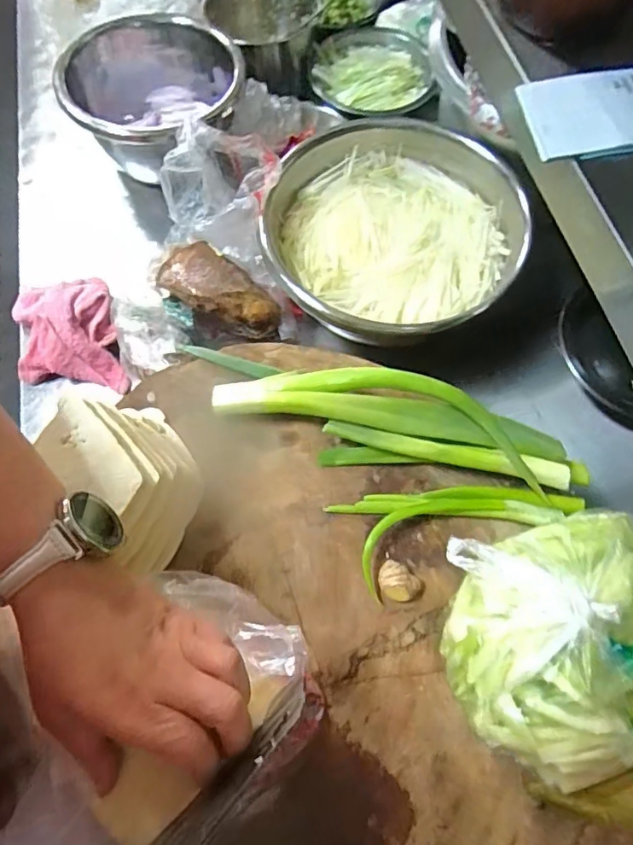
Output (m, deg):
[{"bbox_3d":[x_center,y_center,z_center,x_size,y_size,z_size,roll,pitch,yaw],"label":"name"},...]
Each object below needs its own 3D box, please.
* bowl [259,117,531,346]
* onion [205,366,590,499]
[{"bbox_3d":[0.079,-0.199,0.533,0.261,0.077,0.255,0,68,0],"label":"bowl"},{"bbox_3d":[0.056,-0.001,0.391,0.272,0.042,0.067,10,68,4],"label":"onion"}]

